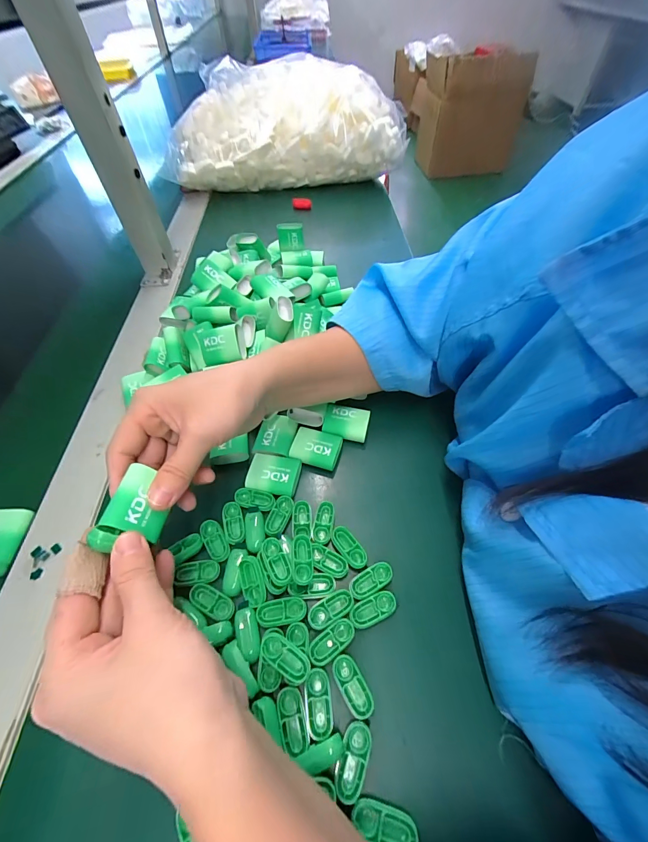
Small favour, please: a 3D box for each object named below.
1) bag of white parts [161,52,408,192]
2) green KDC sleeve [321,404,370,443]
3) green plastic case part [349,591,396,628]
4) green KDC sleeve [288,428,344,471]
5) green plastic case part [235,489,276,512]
[{"bbox_3d":[-0.080,-0.558,0.644,0.439,0.152,0.196,-12,54,-7],"label":"bag of white parts"},{"bbox_3d":[0.022,0.001,0.327,0.041,0.012,0.032,8,54,8],"label":"green KDC sleeve"},{"bbox_3d":[0.035,0.137,0.244,0.034,0.018,0.017,-18,55,-11],"label":"green plastic case part"},{"bbox_3d":[-0.007,0.024,0.311,0.044,0.009,0.033,12,55,11],"label":"green KDC sleeve"},{"bbox_3d":[-0.058,0.065,0.286,0.033,0.004,0.016,10,54,9],"label":"green plastic case part"}]

